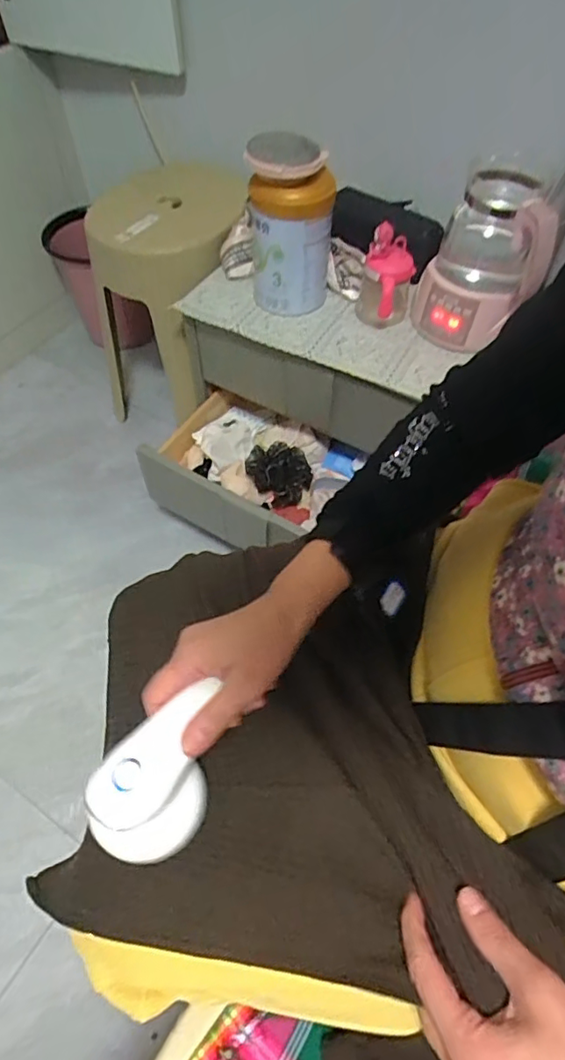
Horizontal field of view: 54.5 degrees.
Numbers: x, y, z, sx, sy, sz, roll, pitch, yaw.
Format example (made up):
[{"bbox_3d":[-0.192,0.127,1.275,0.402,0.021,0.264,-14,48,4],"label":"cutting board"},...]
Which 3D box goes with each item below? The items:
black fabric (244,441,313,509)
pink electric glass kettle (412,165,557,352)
[{"bbox_3d":[-0.007,-0.107,1.048,0.114,0.076,0.113,0,56,0],"label":"black fabric"},{"bbox_3d":[0.290,-0.395,0.817,0.151,0.213,0.132,-6,57,-4],"label":"pink electric glass kettle"}]

